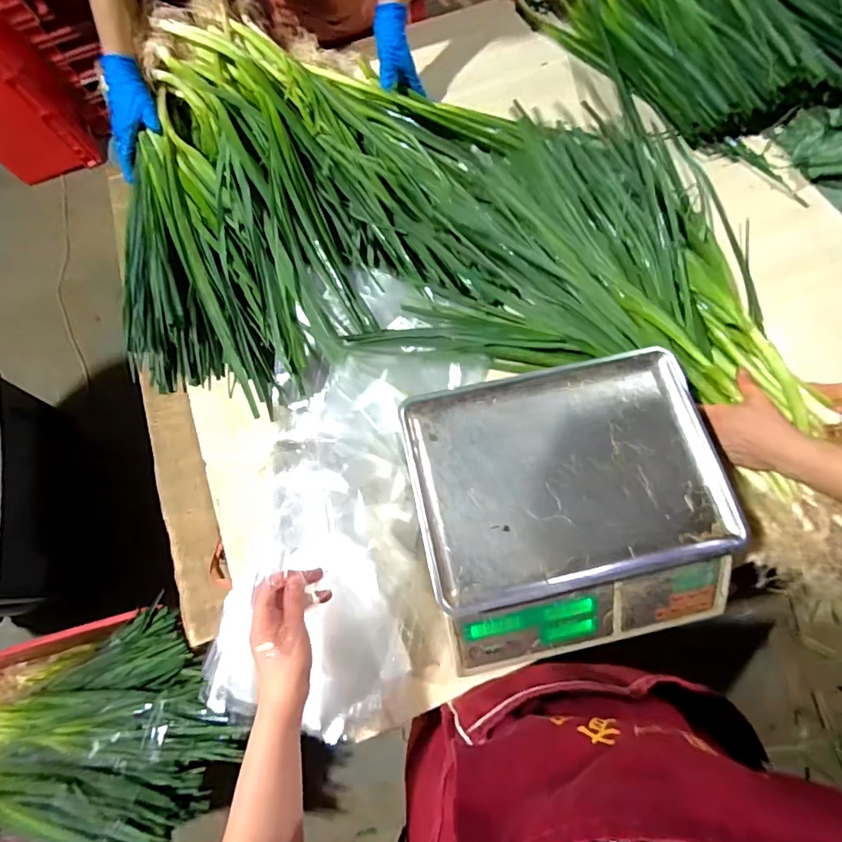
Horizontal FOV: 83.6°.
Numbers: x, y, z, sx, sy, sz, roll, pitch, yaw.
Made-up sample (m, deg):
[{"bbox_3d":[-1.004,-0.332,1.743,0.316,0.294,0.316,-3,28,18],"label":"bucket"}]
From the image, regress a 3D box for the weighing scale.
[{"bbox_3d":[0.171,0.102,0.557,0.332,0.120,0.309,-12,69,-2],"label":"weighing scale"}]

